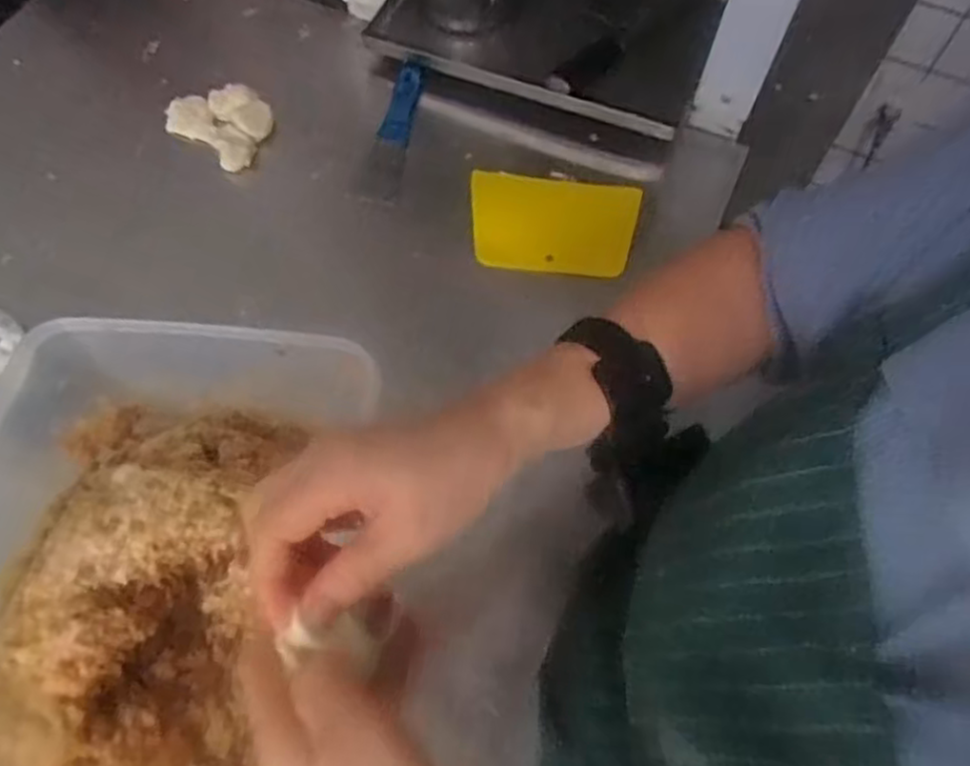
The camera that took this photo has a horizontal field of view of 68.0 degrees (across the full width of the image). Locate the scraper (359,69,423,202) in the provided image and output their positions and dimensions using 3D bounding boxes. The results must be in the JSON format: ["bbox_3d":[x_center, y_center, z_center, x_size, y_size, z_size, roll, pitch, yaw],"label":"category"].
[{"bbox_3d":[-0.093,-0.254,0.732,0.035,0.015,0.169,7,66,5],"label":"scraper"}]

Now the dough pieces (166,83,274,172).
[{"bbox_3d":[-0.262,-0.267,0.732,0.110,0.021,0.081,37,71,16],"label":"dough pieces"}]

